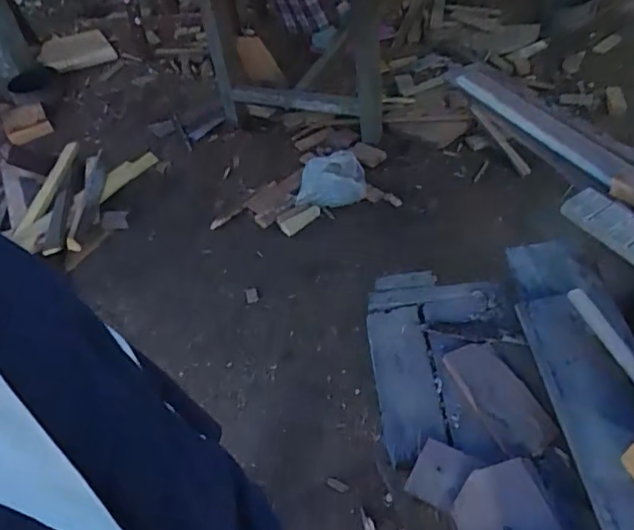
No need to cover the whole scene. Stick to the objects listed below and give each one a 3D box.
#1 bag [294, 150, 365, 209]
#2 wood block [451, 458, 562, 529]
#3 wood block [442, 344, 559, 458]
[{"bbox_3d":[0.049,-0.258,1.739,0.194,0.107,0.189,6,48,13],"label":"bag"},{"bbox_3d":[0.149,0.207,0.485,0.078,0.018,0.089,-9,45,-5],"label":"wood block"},{"bbox_3d":[0.175,0.126,0.579,0.057,0.018,0.127,-20,47,-11],"label":"wood block"}]

